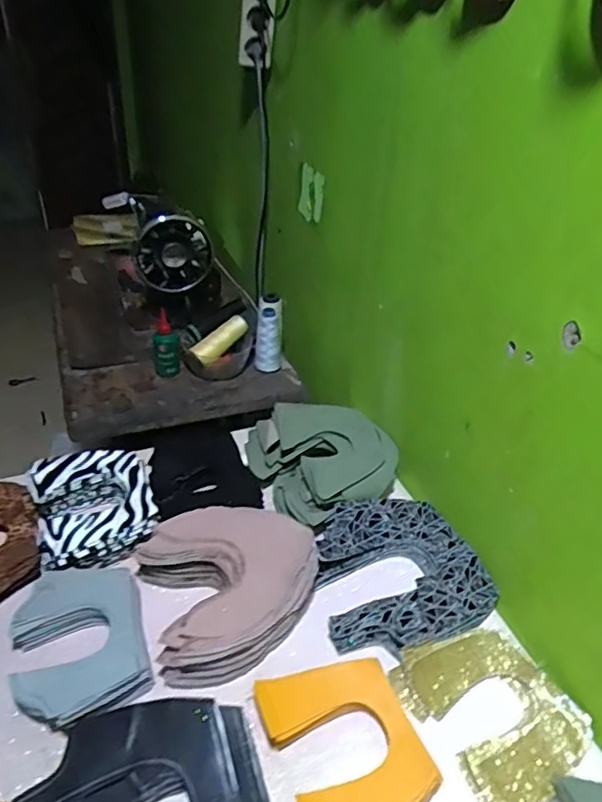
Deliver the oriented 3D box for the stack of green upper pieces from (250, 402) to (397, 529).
[{"bbox_3d":[0.037,0.078,0.792,0.179,0.067,0.167,-11,39,-19],"label":"stack of green upper pieces"}]

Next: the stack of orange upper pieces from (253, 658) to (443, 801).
[{"bbox_3d":[0.040,0.303,0.522,0.118,0.026,0.150,-13,40,-22],"label":"stack of orange upper pieces"}]

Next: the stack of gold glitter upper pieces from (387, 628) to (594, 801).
[{"bbox_3d":[0.187,0.294,0.573,0.135,0.026,0.162,-22,44,-31],"label":"stack of gold glitter upper pieces"}]

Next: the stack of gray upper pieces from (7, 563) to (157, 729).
[{"bbox_3d":[-0.221,0.239,0.590,0.121,0.038,0.159,-13,40,-22],"label":"stack of gray upper pieces"}]

